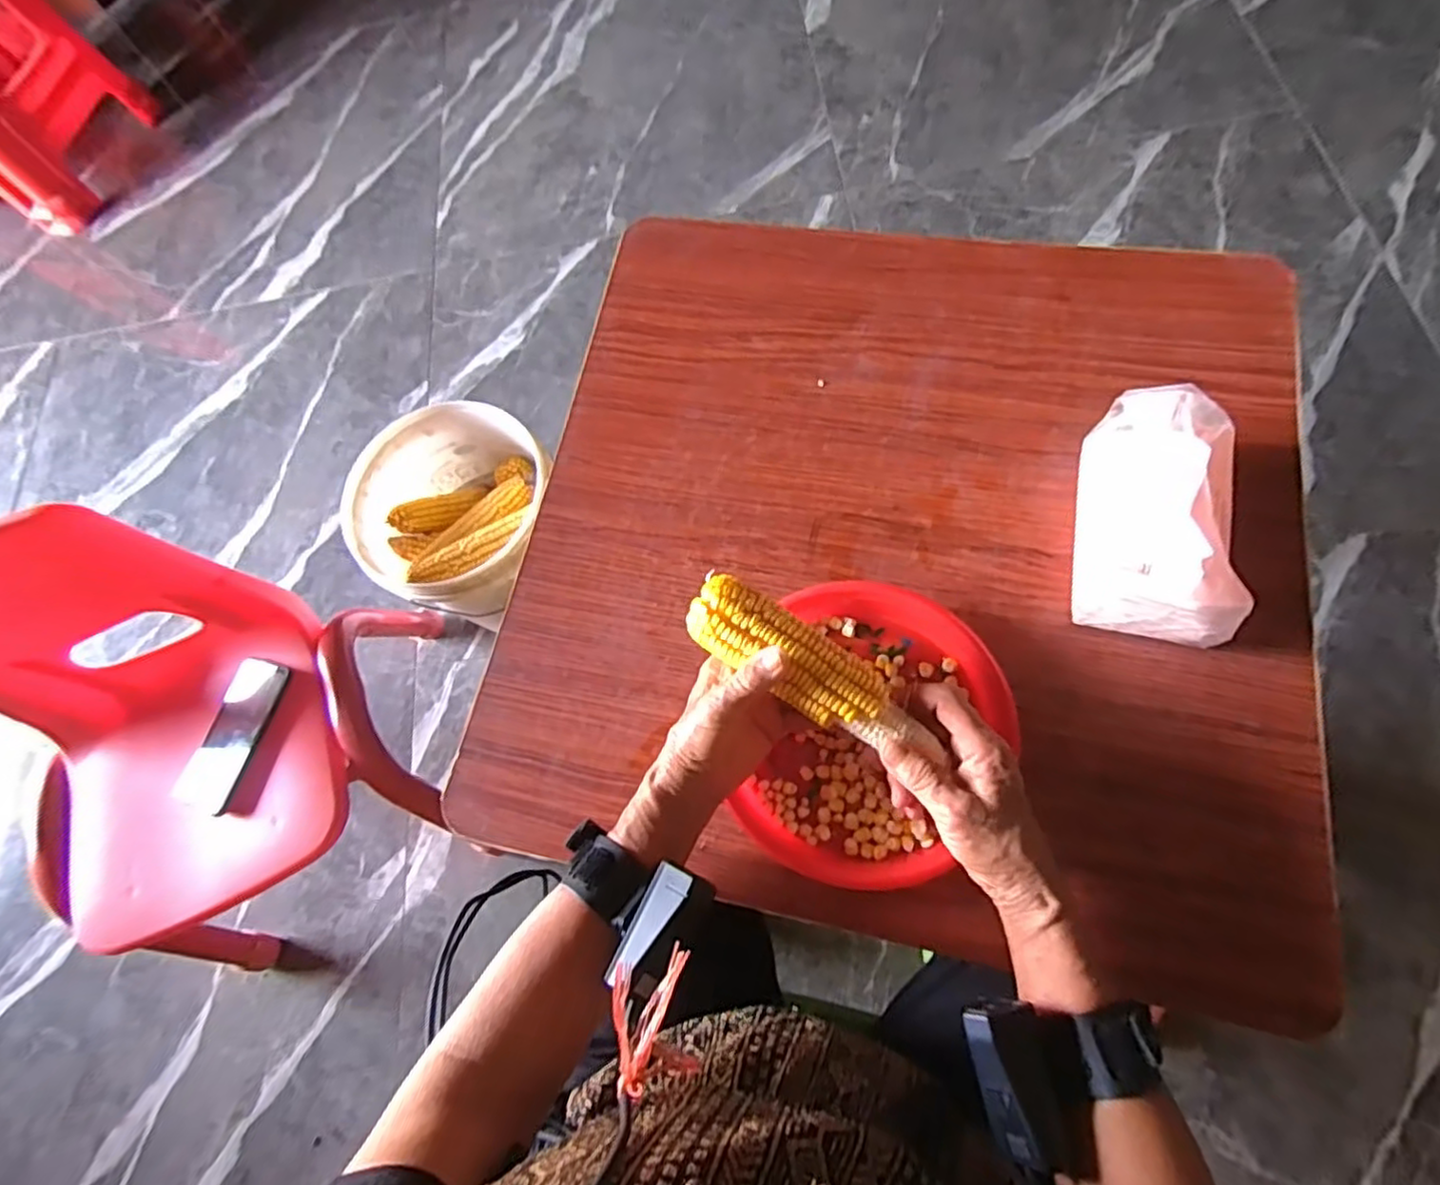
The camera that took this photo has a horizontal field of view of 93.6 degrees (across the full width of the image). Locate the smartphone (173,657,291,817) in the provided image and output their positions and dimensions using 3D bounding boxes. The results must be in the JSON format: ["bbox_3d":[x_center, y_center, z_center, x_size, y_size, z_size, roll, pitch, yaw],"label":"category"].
[{"bbox_3d":[-0.497,0.142,0.689,0.067,0.006,0.150,12,73,11],"label":"smartphone"}]

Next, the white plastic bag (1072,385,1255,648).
[{"bbox_3d":[0.309,-0.056,0.470,0.087,0.094,0.165,10,72,9],"label":"white plastic bag"}]

